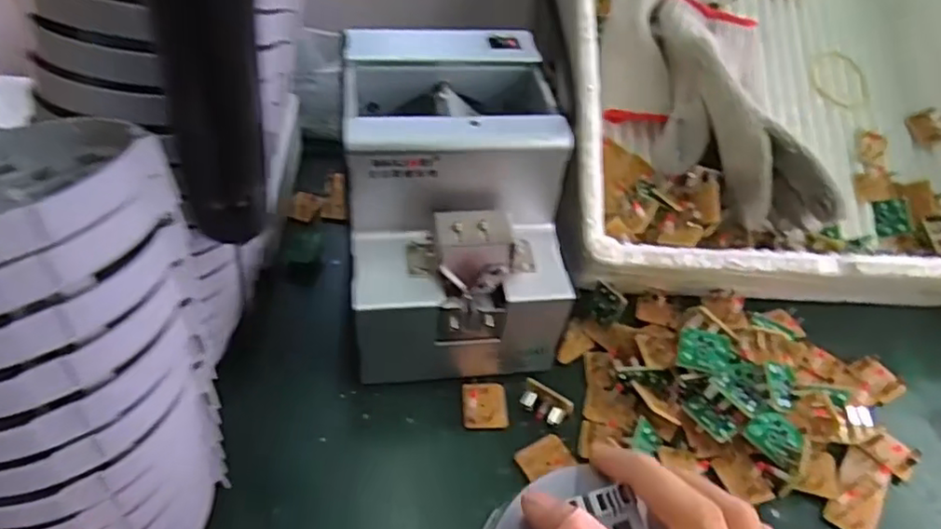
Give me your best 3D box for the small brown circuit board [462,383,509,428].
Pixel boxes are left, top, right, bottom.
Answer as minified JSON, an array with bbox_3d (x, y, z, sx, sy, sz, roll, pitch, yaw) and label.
[{"bbox_3d":[0.009,0.086,0.379,0.027,0.006,0.028,2,46,-5],"label":"small brown circuit board"}]

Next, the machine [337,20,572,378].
[{"bbox_3d":[-0.011,-0.034,0.385,0.123,0.139,0.180,-4,47,-11],"label":"machine"}]

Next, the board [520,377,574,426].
[{"bbox_3d":[0.046,0.083,0.375,0.030,0.021,0.013,25,48,17],"label":"board"}]

